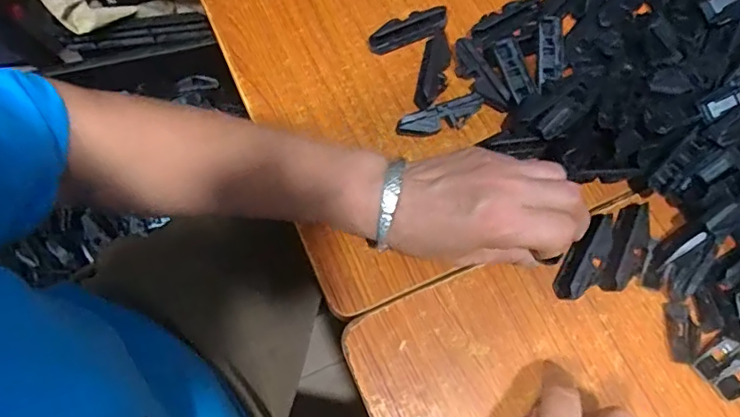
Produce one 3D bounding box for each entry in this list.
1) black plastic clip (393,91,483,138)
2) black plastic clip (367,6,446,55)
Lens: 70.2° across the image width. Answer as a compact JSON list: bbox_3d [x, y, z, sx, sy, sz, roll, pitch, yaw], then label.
[{"bbox_3d":[0.057,-0.073,0.426,0.071,0.022,0.017,-19,72,-5],"label":"black plastic clip"},{"bbox_3d":[0.034,-0.154,0.457,0.073,0.013,0.025,-19,72,-6],"label":"black plastic clip"}]

